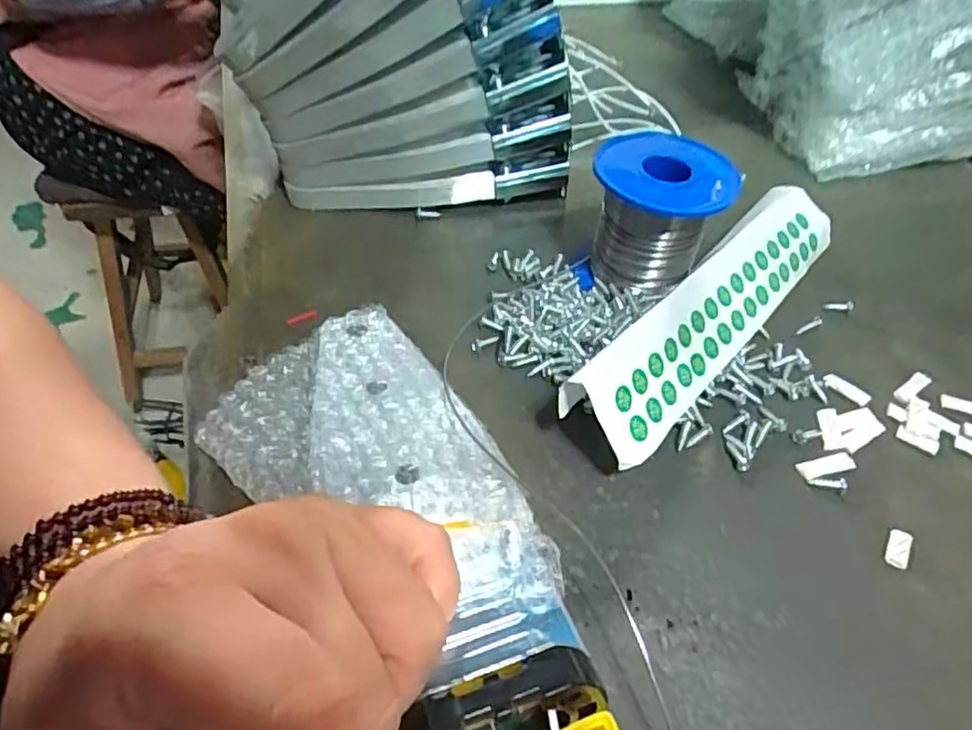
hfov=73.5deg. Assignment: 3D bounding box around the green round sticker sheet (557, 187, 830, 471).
[{"bbox_3d":[0.110,-0.030,0.304,0.221,0.018,0.044,-37,102,-37],"label":"green round sticker sheet"}]

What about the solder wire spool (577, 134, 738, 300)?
[{"bbox_3d":[0.080,-0.071,0.314,0.065,0.059,0.060,16,47,10],"label":"solder wire spool"}]

